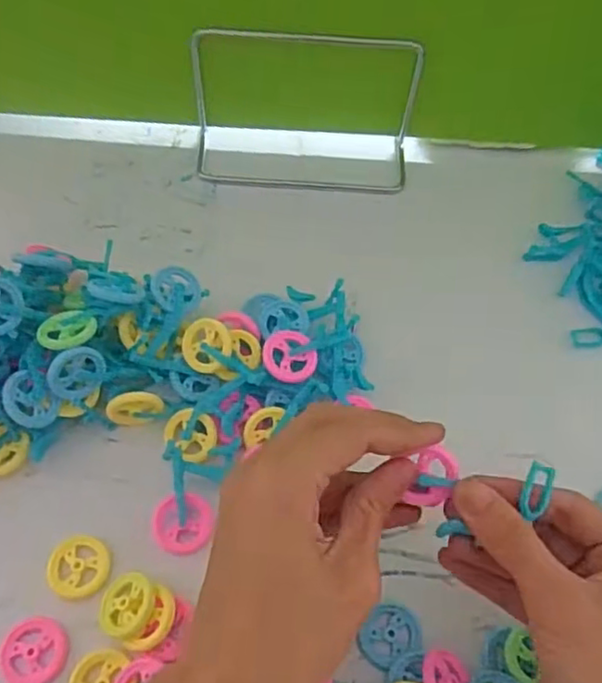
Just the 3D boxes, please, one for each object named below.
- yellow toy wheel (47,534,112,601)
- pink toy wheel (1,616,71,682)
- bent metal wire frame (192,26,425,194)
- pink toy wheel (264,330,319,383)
[{"bbox_3d":[-0.109,0.111,0.311,0.029,0.004,0.030,1,60,-1],"label":"yellow toy wheel"},{"bbox_3d":[-0.122,0.144,0.292,0.028,0.005,0.030,1,60,-1],"label":"pink toy wheel"},{"bbox_3d":[0.002,-0.155,0.425,0.151,0.089,0.049,3,60,0],"label":"bent metal wire frame"},{"bbox_3d":[-0.006,0.008,0.346,0.030,0.004,0.028,3,73,-11],"label":"pink toy wheel"}]

